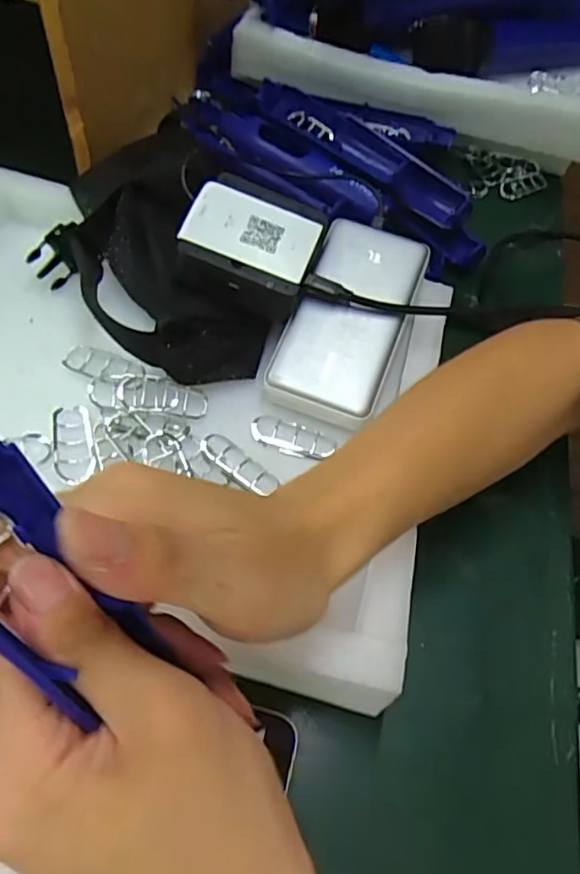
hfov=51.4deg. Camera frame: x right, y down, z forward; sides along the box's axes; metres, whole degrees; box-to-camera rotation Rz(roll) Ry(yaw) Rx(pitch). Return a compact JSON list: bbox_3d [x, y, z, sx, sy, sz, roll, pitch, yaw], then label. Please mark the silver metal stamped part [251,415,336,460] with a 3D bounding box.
[{"bbox_3d":[0.000,0.000,0.367,0.050,0.004,0.024,17,56,6],"label":"silver metal stamped part"}]

